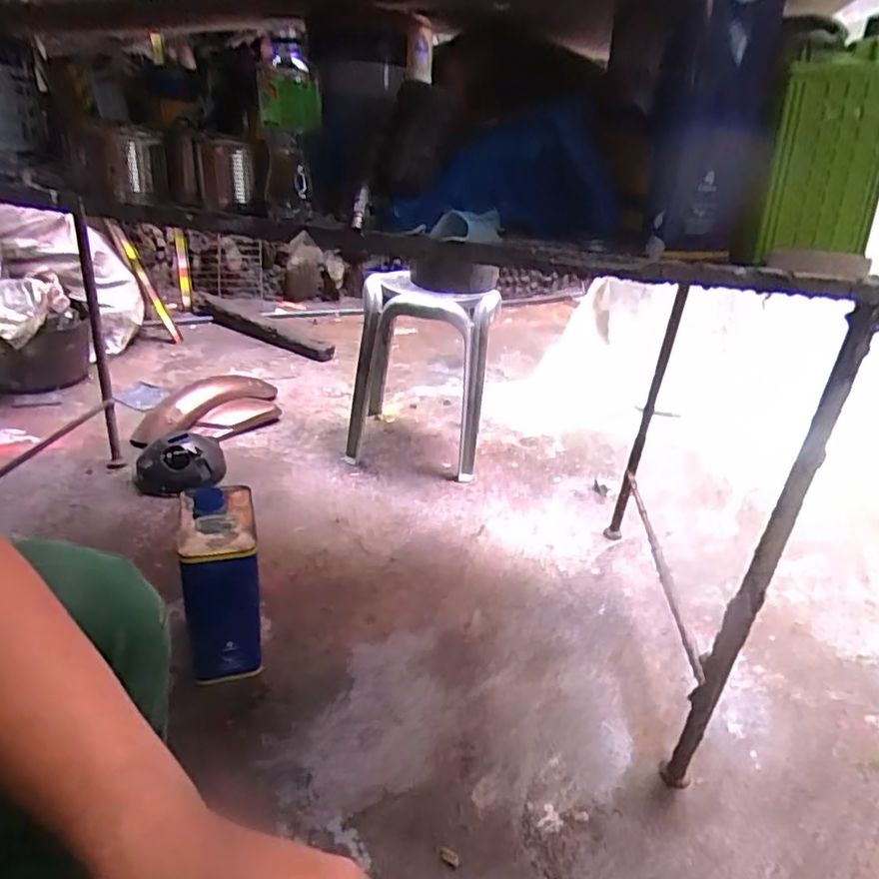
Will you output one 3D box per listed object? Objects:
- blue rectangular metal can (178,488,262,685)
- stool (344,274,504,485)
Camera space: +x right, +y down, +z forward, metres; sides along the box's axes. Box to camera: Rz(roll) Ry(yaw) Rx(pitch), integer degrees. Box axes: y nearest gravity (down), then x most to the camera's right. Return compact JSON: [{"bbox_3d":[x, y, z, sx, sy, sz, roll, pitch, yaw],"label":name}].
[{"bbox_3d":[-0.319,0.215,0.914,0.100,0.249,0.171,-6,31,-17],"label":"blue rectangular metal can"},{"bbox_3d":[-0.046,-0.160,1.445,0.326,0.411,0.266,10,30,9],"label":"stool"}]

